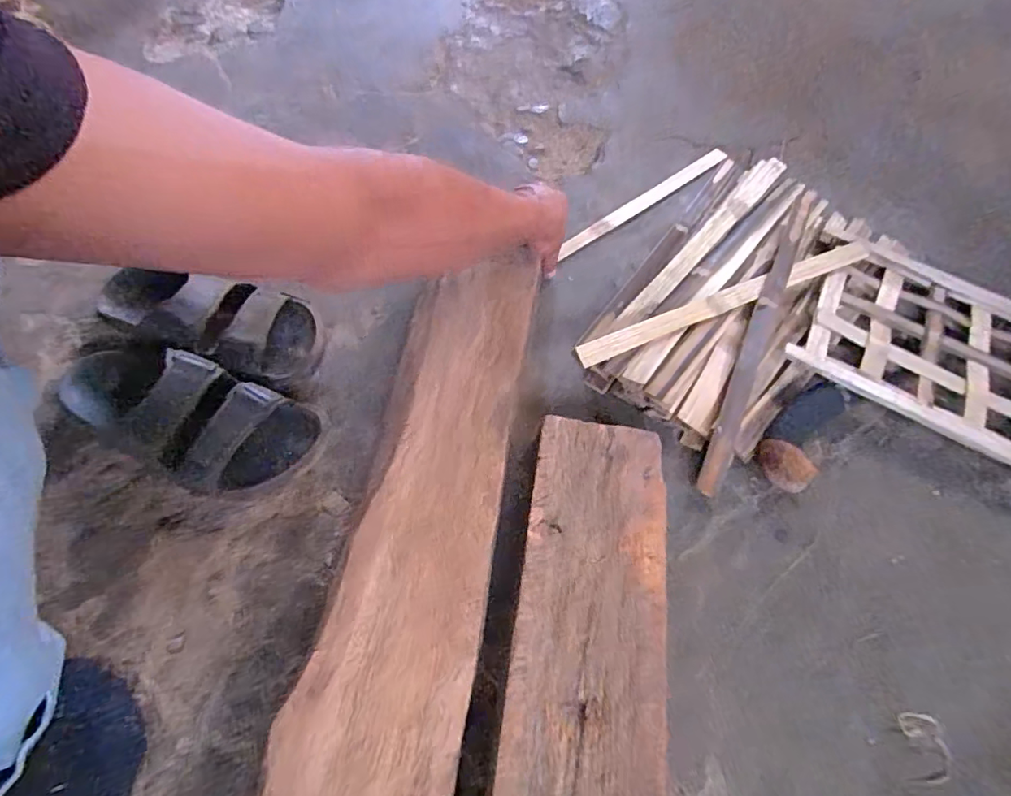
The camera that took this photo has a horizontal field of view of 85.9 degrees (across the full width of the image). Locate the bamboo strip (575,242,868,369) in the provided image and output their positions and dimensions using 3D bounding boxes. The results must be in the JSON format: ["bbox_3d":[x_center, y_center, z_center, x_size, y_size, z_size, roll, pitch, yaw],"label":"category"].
[{"bbox_3d":[0.245,-0.106,0.577,0.378,0.011,0.024,-21,69,-16],"label":"bamboo strip"}]

